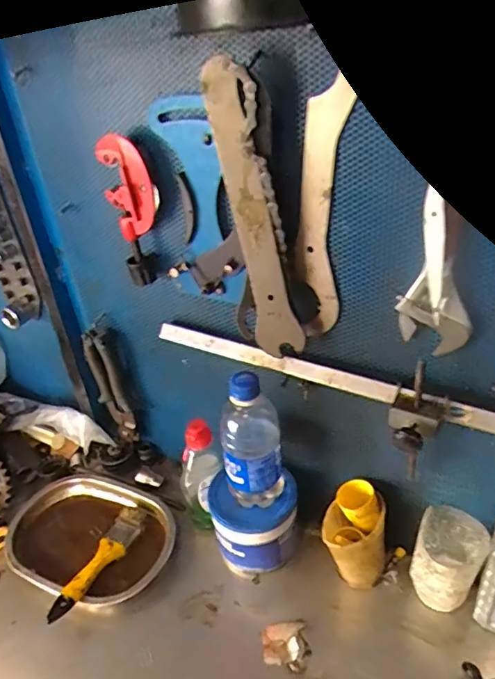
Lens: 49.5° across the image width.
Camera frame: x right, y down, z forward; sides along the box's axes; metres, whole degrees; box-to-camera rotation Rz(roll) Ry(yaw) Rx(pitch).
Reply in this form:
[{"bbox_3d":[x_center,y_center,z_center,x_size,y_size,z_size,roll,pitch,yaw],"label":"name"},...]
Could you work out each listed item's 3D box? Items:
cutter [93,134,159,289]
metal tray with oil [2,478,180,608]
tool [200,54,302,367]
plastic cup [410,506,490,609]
[{"bbox_3d":[-0.112,-0.124,0.538,0.046,0.149,0.028,18,41,34],"label":"cutter"},{"bbox_3d":[-0.201,0.252,0.694,0.216,0.034,0.164,7,35,20],"label":"metal tray with oil"},{"bbox_3d":[0.009,-0.098,0.464,0.063,0.253,0.014,-3,33,7],"label":"tool"},{"bbox_3d":[0.211,0.243,0.572,0.066,0.103,0.071,17,40,33],"label":"plastic cup"}]

